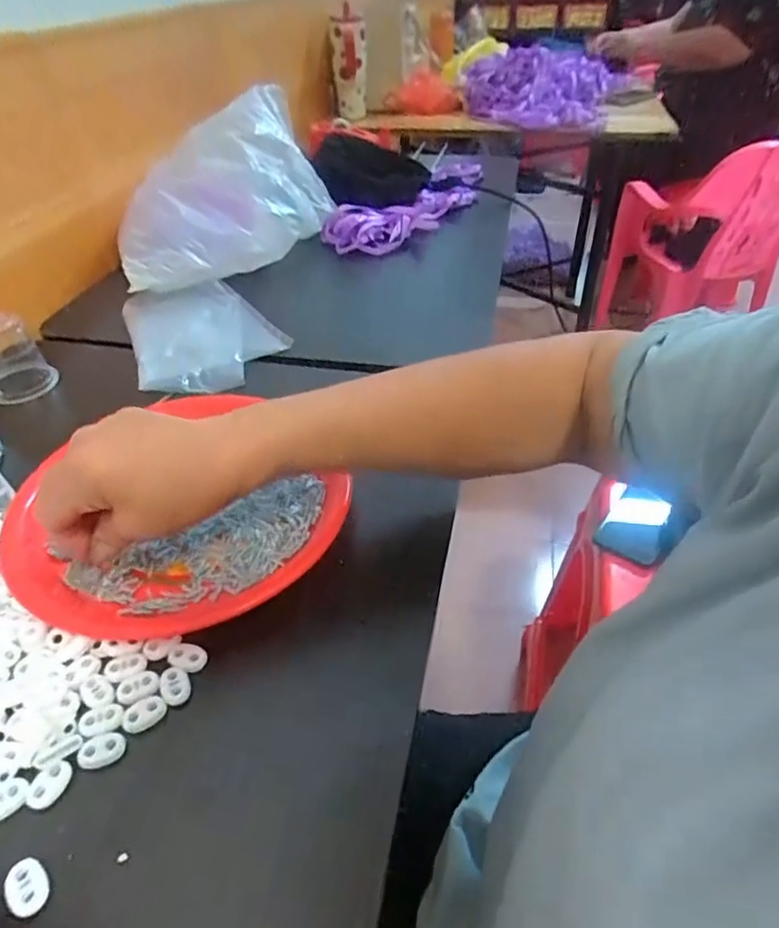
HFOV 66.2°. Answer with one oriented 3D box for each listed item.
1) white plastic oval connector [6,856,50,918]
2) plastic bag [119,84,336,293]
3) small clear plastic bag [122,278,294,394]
[{"bbox_3d":[-0.159,0.185,0.261,0.015,0.005,0.023,-24,46,-24],"label":"white plastic oval connector"},{"bbox_3d":[-0.201,-0.328,0.731,0.128,0.152,0.329,26,48,28],"label":"plastic bag"},{"bbox_3d":[-0.192,-0.140,0.621,0.144,0.029,0.195,-16,43,-17],"label":"small clear plastic bag"}]

